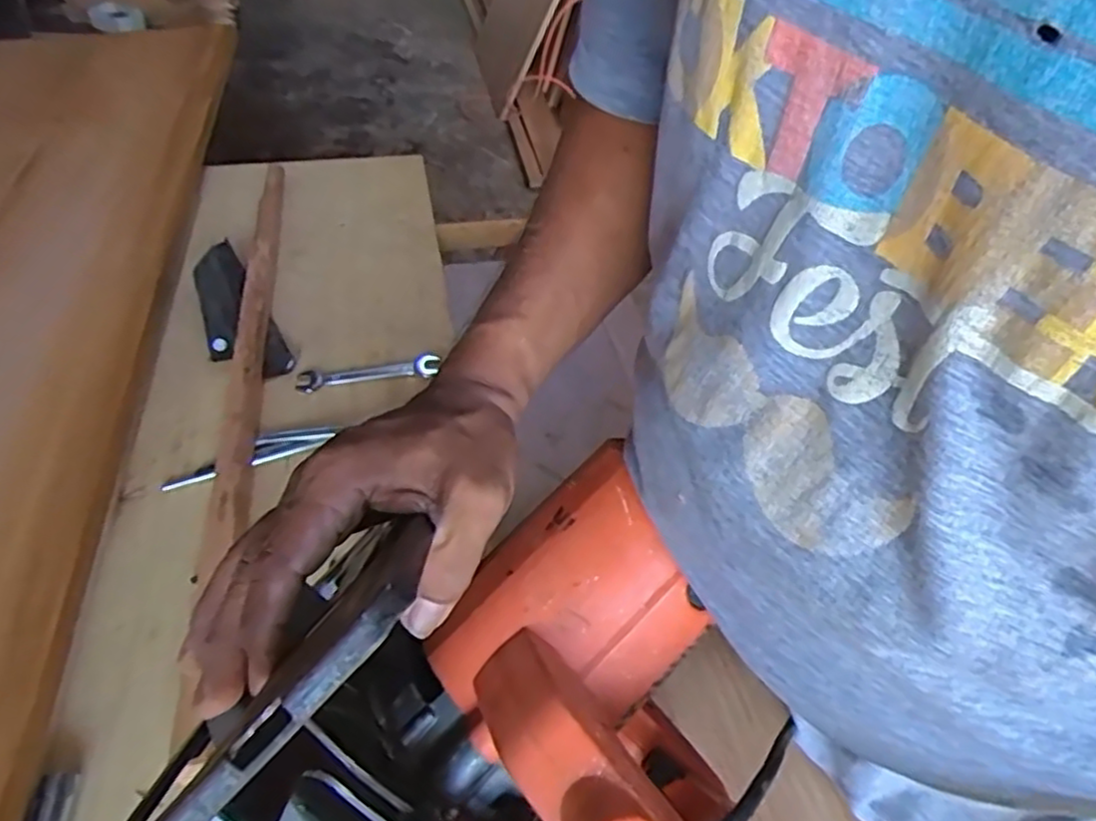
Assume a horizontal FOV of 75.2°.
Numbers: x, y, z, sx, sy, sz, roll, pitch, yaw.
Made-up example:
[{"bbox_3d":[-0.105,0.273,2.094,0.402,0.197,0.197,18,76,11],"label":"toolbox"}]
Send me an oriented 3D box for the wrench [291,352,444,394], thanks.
[{"bbox_3d":[-0.167,-0.036,0.668,0.129,0.010,0.032,-13,48,-14],"label":"wrench"}]

